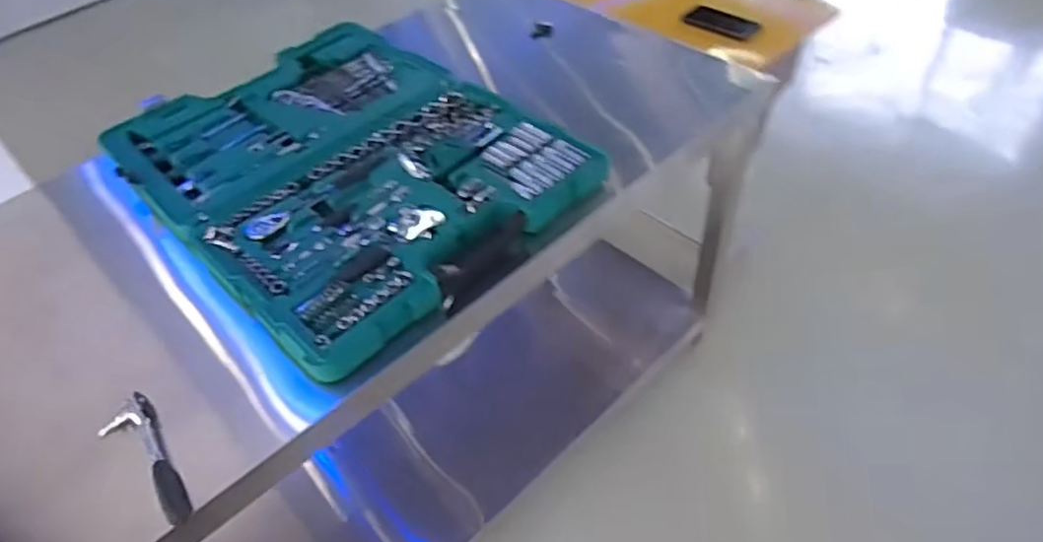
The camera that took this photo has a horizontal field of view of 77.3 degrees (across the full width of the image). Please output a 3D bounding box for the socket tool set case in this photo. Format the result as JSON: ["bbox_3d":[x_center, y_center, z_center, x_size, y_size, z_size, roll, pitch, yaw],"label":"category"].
[{"bbox_3d":[-0.291,-0.184,1.077,0.700,0.060,0.544,34,59,32],"label":"socket tool set case"}]

